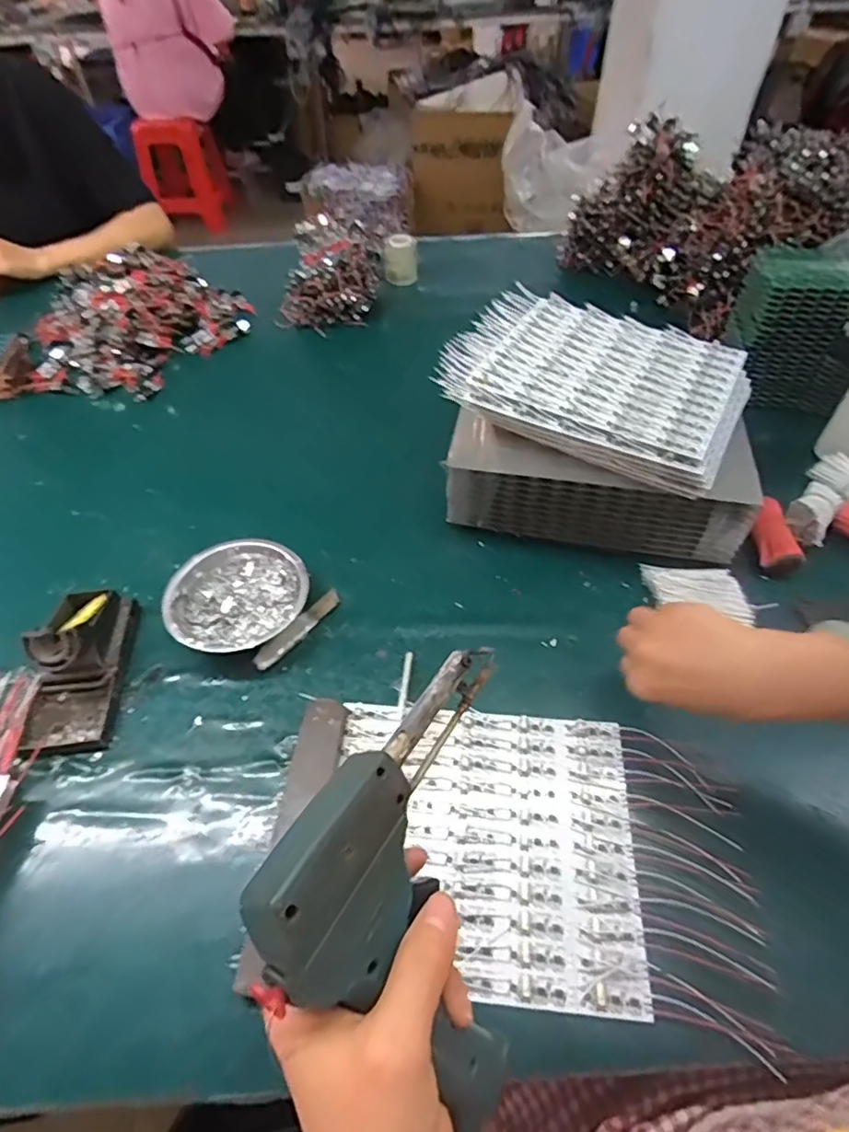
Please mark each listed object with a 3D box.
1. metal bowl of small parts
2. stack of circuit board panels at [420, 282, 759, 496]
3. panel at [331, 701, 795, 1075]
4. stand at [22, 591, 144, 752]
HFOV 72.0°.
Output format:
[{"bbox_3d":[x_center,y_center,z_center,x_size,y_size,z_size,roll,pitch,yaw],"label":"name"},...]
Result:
[{"bbox_3d":[-0.178,0.035,0.567,0.123,0.039,0.127,-1,51,1],"label":"metal bowl of small parts"},{"bbox_3d":[0.178,-0.194,0.613,0.284,0.050,0.208,24,56,20],"label":"stack of circuit board panels"},{"bbox_3d":[0.082,0.205,0.433,0.296,0.009,0.195,5,52,6],"label":"panel"},{"bbox_3d":[-0.308,0.080,0.510,0.069,0.063,0.151,-6,51,-3],"label":"stand"}]

